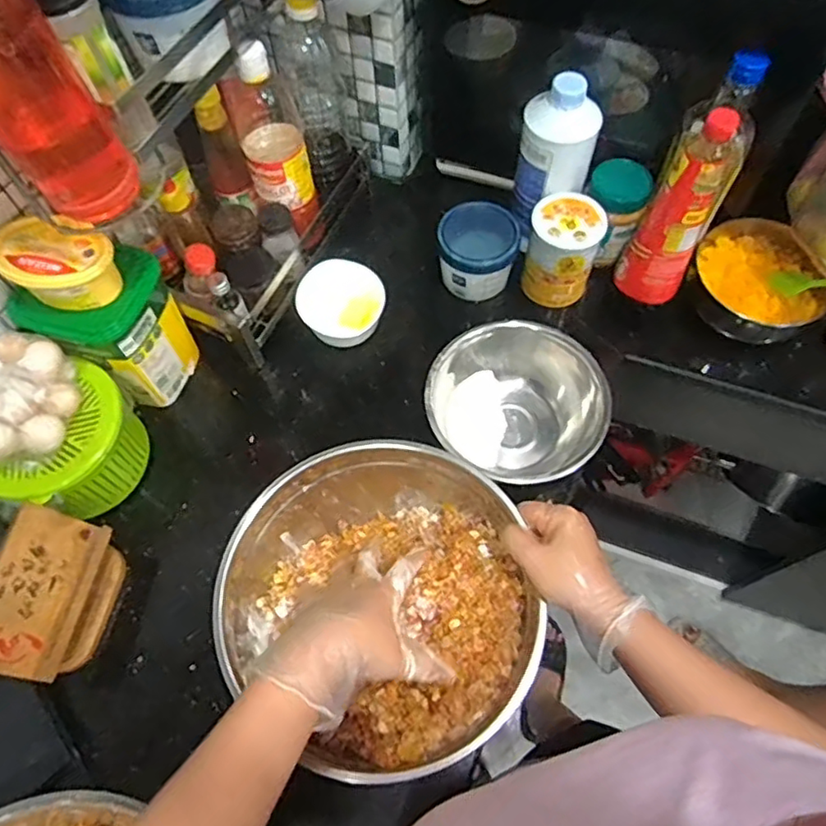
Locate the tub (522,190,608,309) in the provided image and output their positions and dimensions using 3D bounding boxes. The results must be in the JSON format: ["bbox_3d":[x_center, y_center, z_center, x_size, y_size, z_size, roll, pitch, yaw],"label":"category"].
[{"bbox_3d":[0.184,-0.198,0.764,0.080,0.119,0.078,-1,63,1],"label":"tub"}]

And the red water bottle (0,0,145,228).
[{"bbox_3d":[-0.276,-0.240,0.416,0.082,0.232,0.069,-34,67,-15],"label":"red water bottle"}]

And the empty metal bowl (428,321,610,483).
[{"bbox_3d":[0.110,-0.001,0.690,0.181,0.108,0.161,31,68,16],"label":"empty metal bowl"}]

